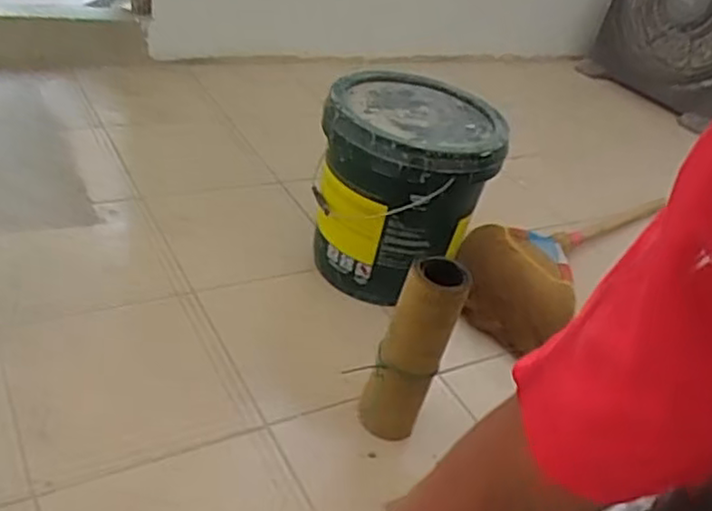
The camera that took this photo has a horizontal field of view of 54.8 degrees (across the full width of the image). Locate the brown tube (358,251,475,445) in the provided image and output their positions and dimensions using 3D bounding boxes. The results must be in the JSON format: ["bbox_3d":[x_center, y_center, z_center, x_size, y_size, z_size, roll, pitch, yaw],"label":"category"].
[{"bbox_3d":[0.073,0.133,0.910,0.077,0.278,0.063,25,30,15],"label":"brown tube"}]

